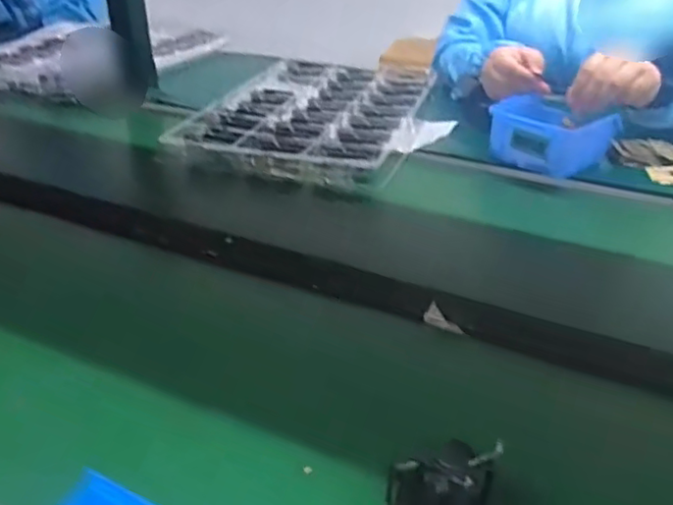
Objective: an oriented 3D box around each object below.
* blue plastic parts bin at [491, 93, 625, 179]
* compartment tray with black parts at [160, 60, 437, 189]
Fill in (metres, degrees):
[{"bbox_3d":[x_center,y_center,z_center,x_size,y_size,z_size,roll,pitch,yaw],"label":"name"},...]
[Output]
[{"bbox_3d":[0.274,-0.151,0.802,0.119,0.057,0.131,-27,42,-37],"label":"blue plastic parts bin"},{"bbox_3d":[-0.025,-0.223,0.951,0.300,0.024,0.475,9,33,12],"label":"compartment tray with black parts"}]

